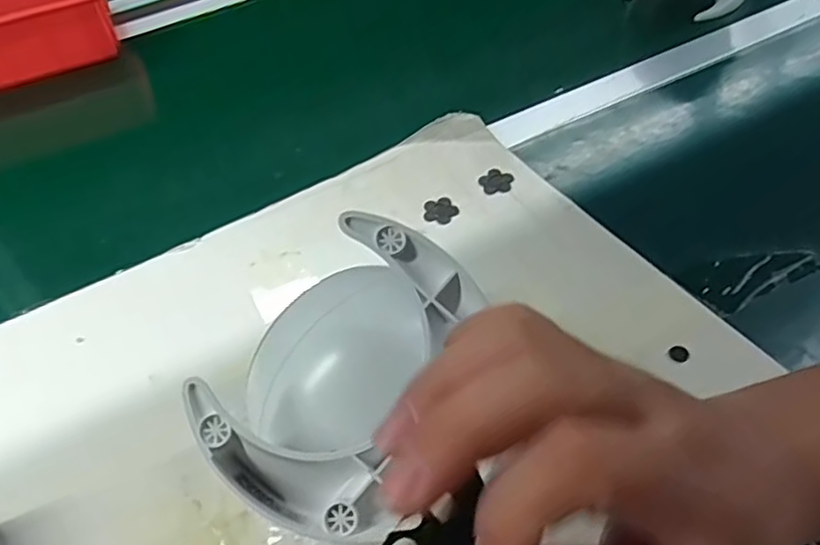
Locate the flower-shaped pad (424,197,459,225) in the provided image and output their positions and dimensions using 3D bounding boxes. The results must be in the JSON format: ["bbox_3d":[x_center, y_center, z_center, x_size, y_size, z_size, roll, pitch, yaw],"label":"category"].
[{"bbox_3d":[0.022,-0.048,0.491,0.026,0.004,0.026,28,56,29],"label":"flower-shaped pad"}]

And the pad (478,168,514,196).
[{"bbox_3d":[0.067,-0.072,0.502,0.026,0.004,0.026,-3,47,4],"label":"pad"}]

